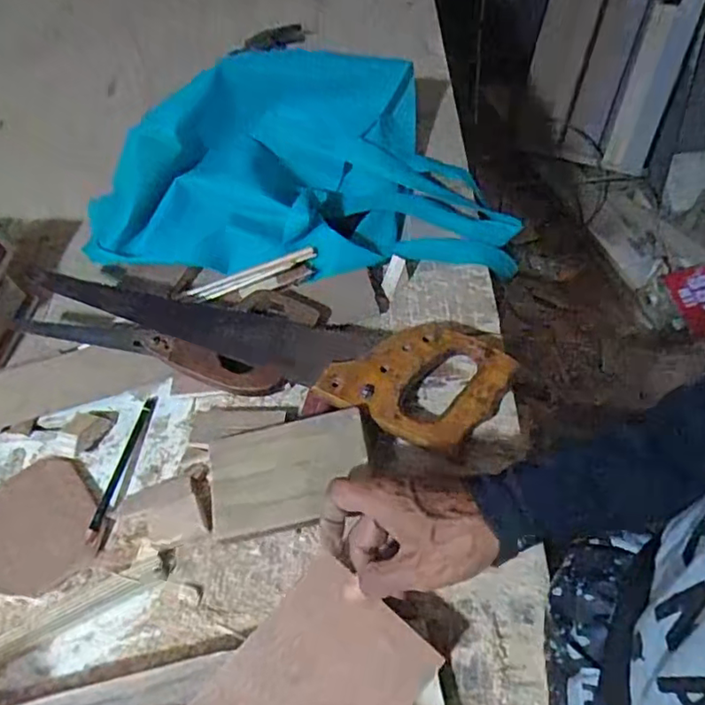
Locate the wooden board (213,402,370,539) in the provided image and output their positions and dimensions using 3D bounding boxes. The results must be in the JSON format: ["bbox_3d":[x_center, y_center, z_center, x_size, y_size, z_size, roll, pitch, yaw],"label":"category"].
[{"bbox_3d":[-0.050,0.091,0.454,0.122,0.008,0.081,-13,64,6],"label":"wooden board"}]

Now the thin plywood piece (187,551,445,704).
[{"bbox_3d":[-0.025,0.211,0.371,0.111,0.007,0.129,31,66,19],"label":"thin plywood piece"}]

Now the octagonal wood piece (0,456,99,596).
[{"bbox_3d":[-0.256,0.141,0.475,0.091,0.006,0.107,-36,61,-18],"label":"octagonal wood piece"}]

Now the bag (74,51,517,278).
[{"bbox_3d":[-0.053,-0.196,0.623,0.452,0.114,0.235,0,57,5],"label":"bag"}]

